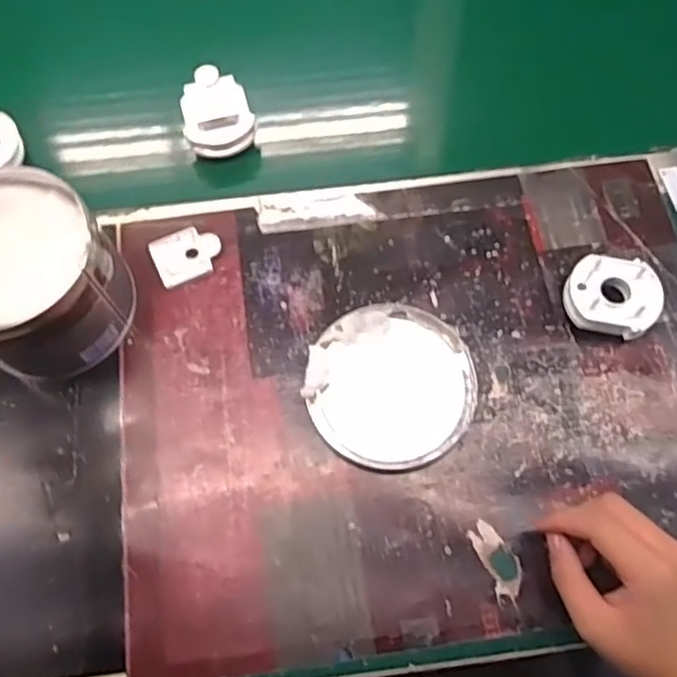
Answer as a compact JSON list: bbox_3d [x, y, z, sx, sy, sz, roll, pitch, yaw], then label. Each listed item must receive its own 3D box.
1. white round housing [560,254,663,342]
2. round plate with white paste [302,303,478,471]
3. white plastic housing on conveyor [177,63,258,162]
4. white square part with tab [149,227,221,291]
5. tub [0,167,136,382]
[{"bbox_3d":[0.215,-0.033,0.513,0.067,0.037,0.058,22,71,7],"label":"white round housing"},{"bbox_3d":[0.042,0.035,0.504,0.126,0.022,0.125,0,68,0],"label":"round plate with white paste"},{"bbox_3d":[-0.109,-0.204,0.586,0.061,0.047,0.061,-10,68,-4],"label":"white plastic housing on conveyor"},{"bbox_3d":[-0.128,-0.071,0.548,0.056,0.007,0.045,-25,70,-9],"label":"white square part with tab"},{"bbox_3d":[-0.235,-0.047,0.491,0.127,0.094,0.134,0,68,0],"label":"tub"}]

